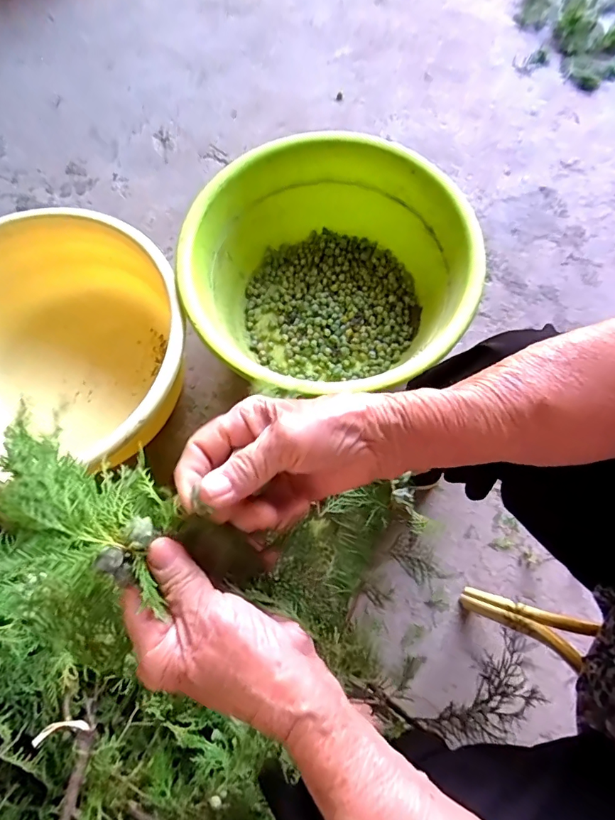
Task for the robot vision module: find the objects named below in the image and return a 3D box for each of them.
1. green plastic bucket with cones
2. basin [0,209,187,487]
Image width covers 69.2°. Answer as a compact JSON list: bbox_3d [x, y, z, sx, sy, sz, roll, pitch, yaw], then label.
[{"bbox_3d":[0.028,-0.212,0.751,0.434,0.207,0.424,0,73,0],"label":"green plastic bucket with cones"},{"bbox_3d":[-0.407,-0.104,0.739,0.431,0.185,0.395,0,73,0],"label":"basin"}]

